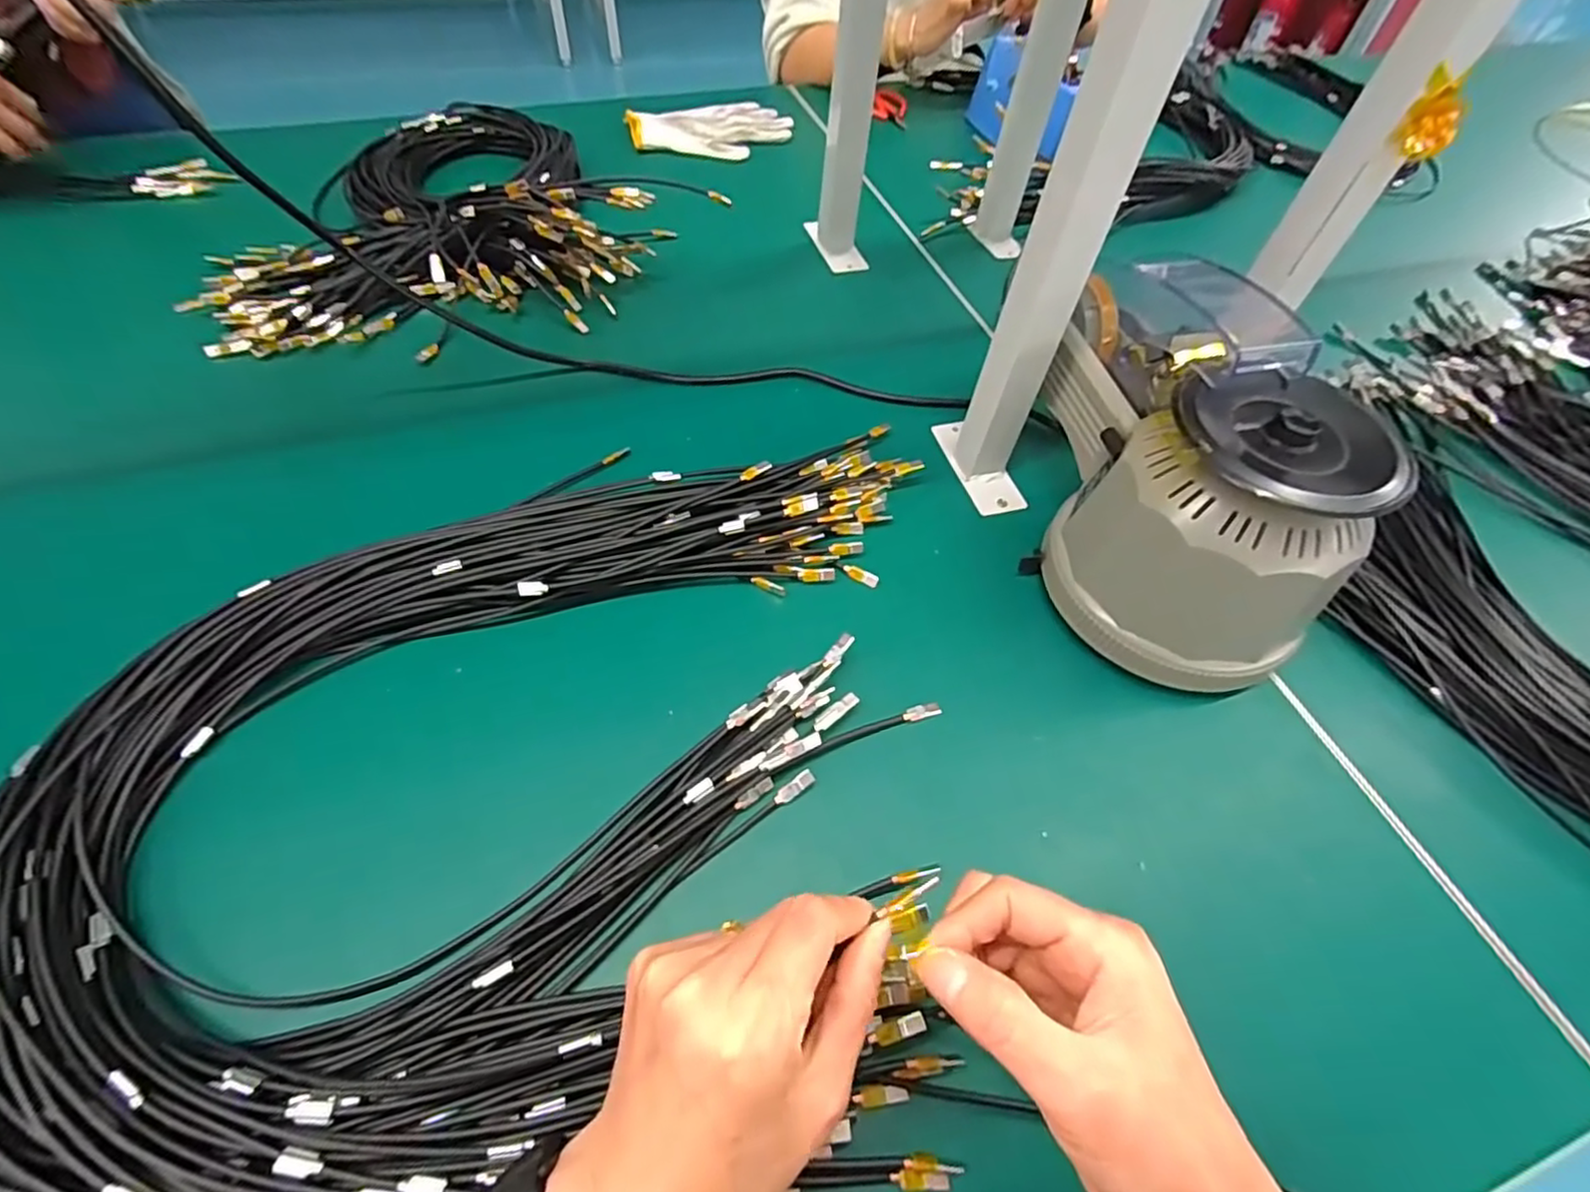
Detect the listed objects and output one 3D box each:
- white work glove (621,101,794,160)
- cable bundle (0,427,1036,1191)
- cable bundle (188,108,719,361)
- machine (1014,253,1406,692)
[{"bbox_3d":[-0.101,-0.581,0.844,0.194,0.026,0.128,-27,62,-21],"label":"white work glove"},{"bbox_3d":[-0.148,0.074,0.372,0.447,0.043,0.448,2,53,-2],"label":"cable bundle"},{"bbox_3d":[-0.354,-0.386,0.661,0.414,0.072,0.403,-20,59,-17],"label":"cable bundle"},{"bbox_3d":[0.245,-0.091,0.429,0.158,0.150,0.250,14,56,5],"label":"machine"}]

